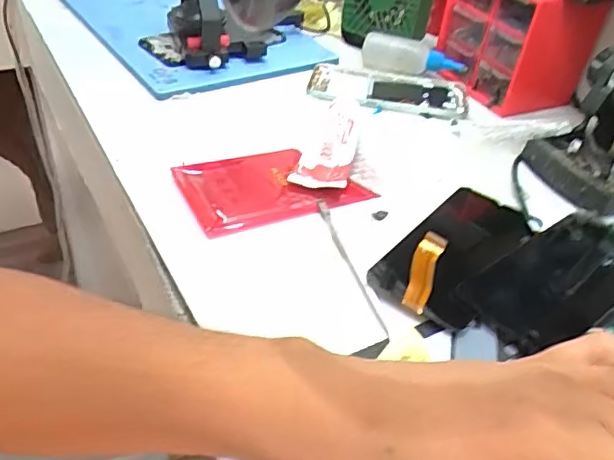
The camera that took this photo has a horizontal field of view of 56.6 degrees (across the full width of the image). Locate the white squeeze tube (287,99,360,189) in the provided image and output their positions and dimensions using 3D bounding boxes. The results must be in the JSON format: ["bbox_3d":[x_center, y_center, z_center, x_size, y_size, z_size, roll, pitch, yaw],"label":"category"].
[{"bbox_3d":[0.024,-0.071,0.482,0.042,0.031,0.107,17,41,13],"label":"white squeeze tube"}]

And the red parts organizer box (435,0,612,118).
[{"bbox_3d":[0.212,-0.205,0.599,0.082,0.120,0.148,-16,45,-25],"label":"red parts organizer box"}]

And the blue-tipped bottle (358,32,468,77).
[{"bbox_3d":[0.118,-0.192,0.640,0.115,0.034,0.041,13,40,8],"label":"blue-tipped bottle"}]

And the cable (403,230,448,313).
[{"bbox_3d":[0.071,0.028,0.350,0.015,0.056,0.018,20,41,16],"label":"cable"}]

